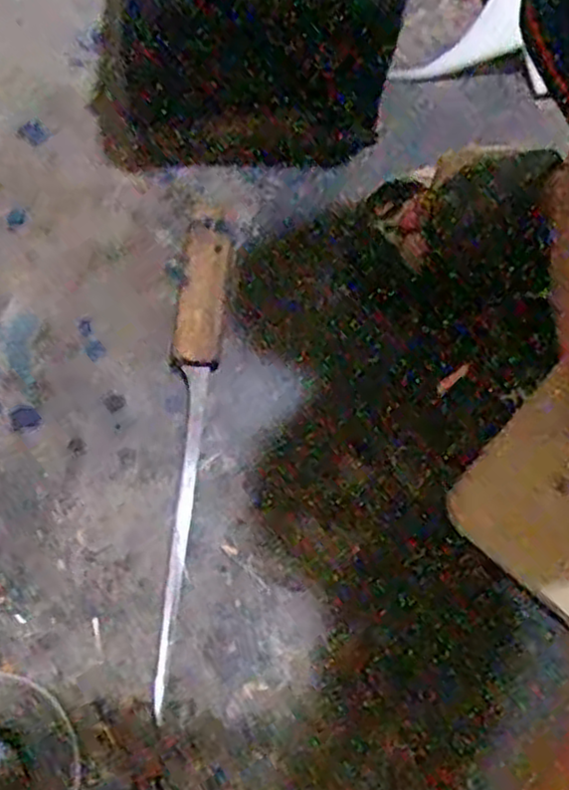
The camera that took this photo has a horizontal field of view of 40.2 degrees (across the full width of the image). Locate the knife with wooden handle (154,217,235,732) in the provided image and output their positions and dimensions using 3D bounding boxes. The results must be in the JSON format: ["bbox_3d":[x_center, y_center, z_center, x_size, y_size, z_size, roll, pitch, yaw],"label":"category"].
[{"bbox_3d":[-0.064,0.024,0.528,0.035,0.023,0.341,3,65,-2],"label":"knife with wooden handle"}]

